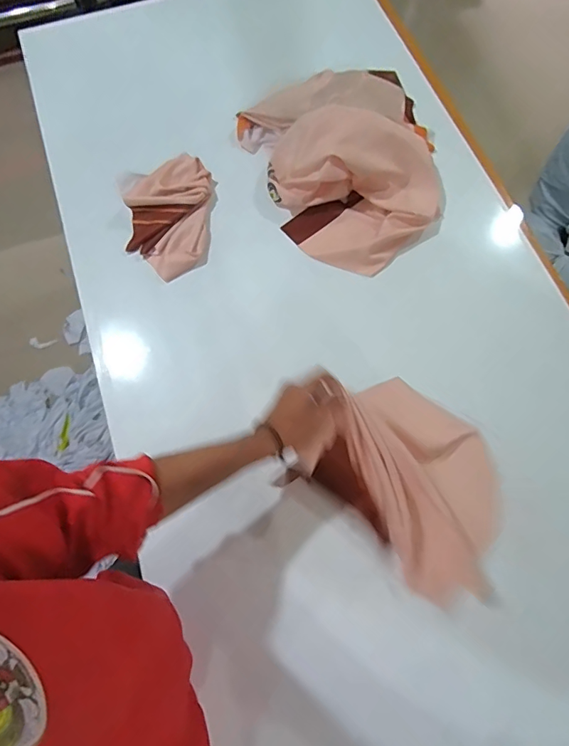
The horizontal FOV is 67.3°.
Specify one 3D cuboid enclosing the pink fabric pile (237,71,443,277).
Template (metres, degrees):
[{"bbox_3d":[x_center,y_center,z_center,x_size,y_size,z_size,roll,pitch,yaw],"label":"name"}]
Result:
[{"bbox_3d":[0.126,-0.390,0.757,0.318,0.117,0.388,-22,73,-6],"label":"pink fabric pile"}]

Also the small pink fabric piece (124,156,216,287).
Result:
[{"bbox_3d":[-0.201,-0.277,0.751,0.142,0.035,0.218,2,72,1],"label":"small pink fabric piece"}]

